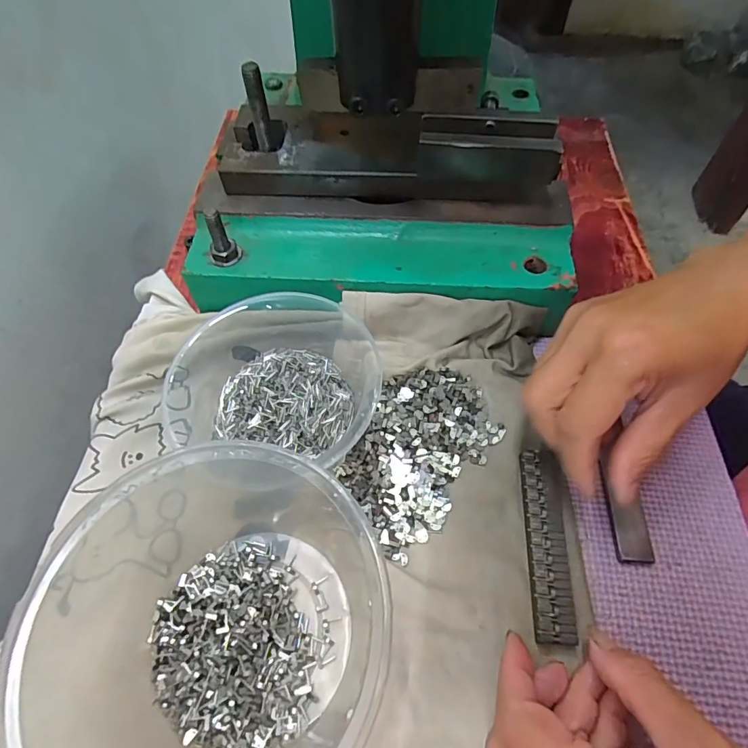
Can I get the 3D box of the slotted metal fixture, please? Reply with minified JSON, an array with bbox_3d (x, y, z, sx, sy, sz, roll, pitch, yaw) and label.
[{"bbox_3d":[0.092,0.088,0.246,0.021,0.014,0.096,4,58,3],"label":"slotted metal fixture"}]

